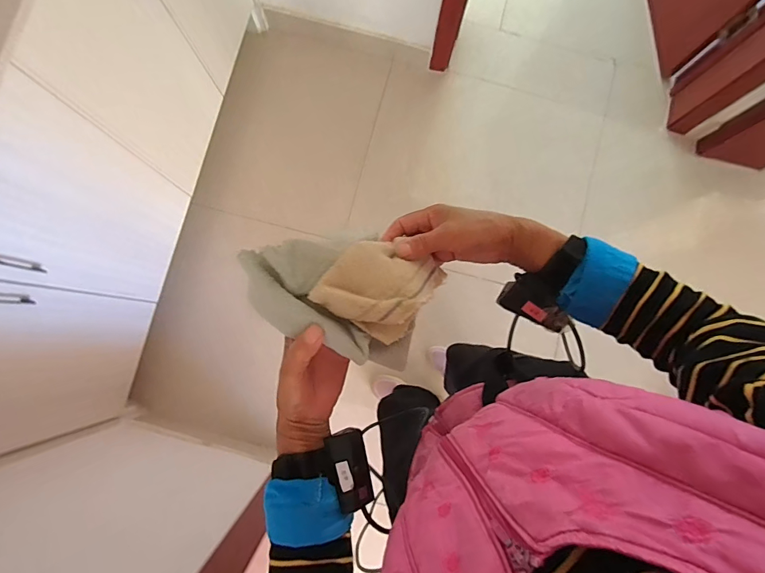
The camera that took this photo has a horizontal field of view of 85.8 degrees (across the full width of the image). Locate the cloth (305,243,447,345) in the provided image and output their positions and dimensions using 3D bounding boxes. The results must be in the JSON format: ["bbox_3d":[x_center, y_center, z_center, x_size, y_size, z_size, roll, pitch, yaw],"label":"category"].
[{"bbox_3d":[0.004,-0.007,0.395,0.085,0.063,0.111,32,76,9],"label":"cloth"}]

